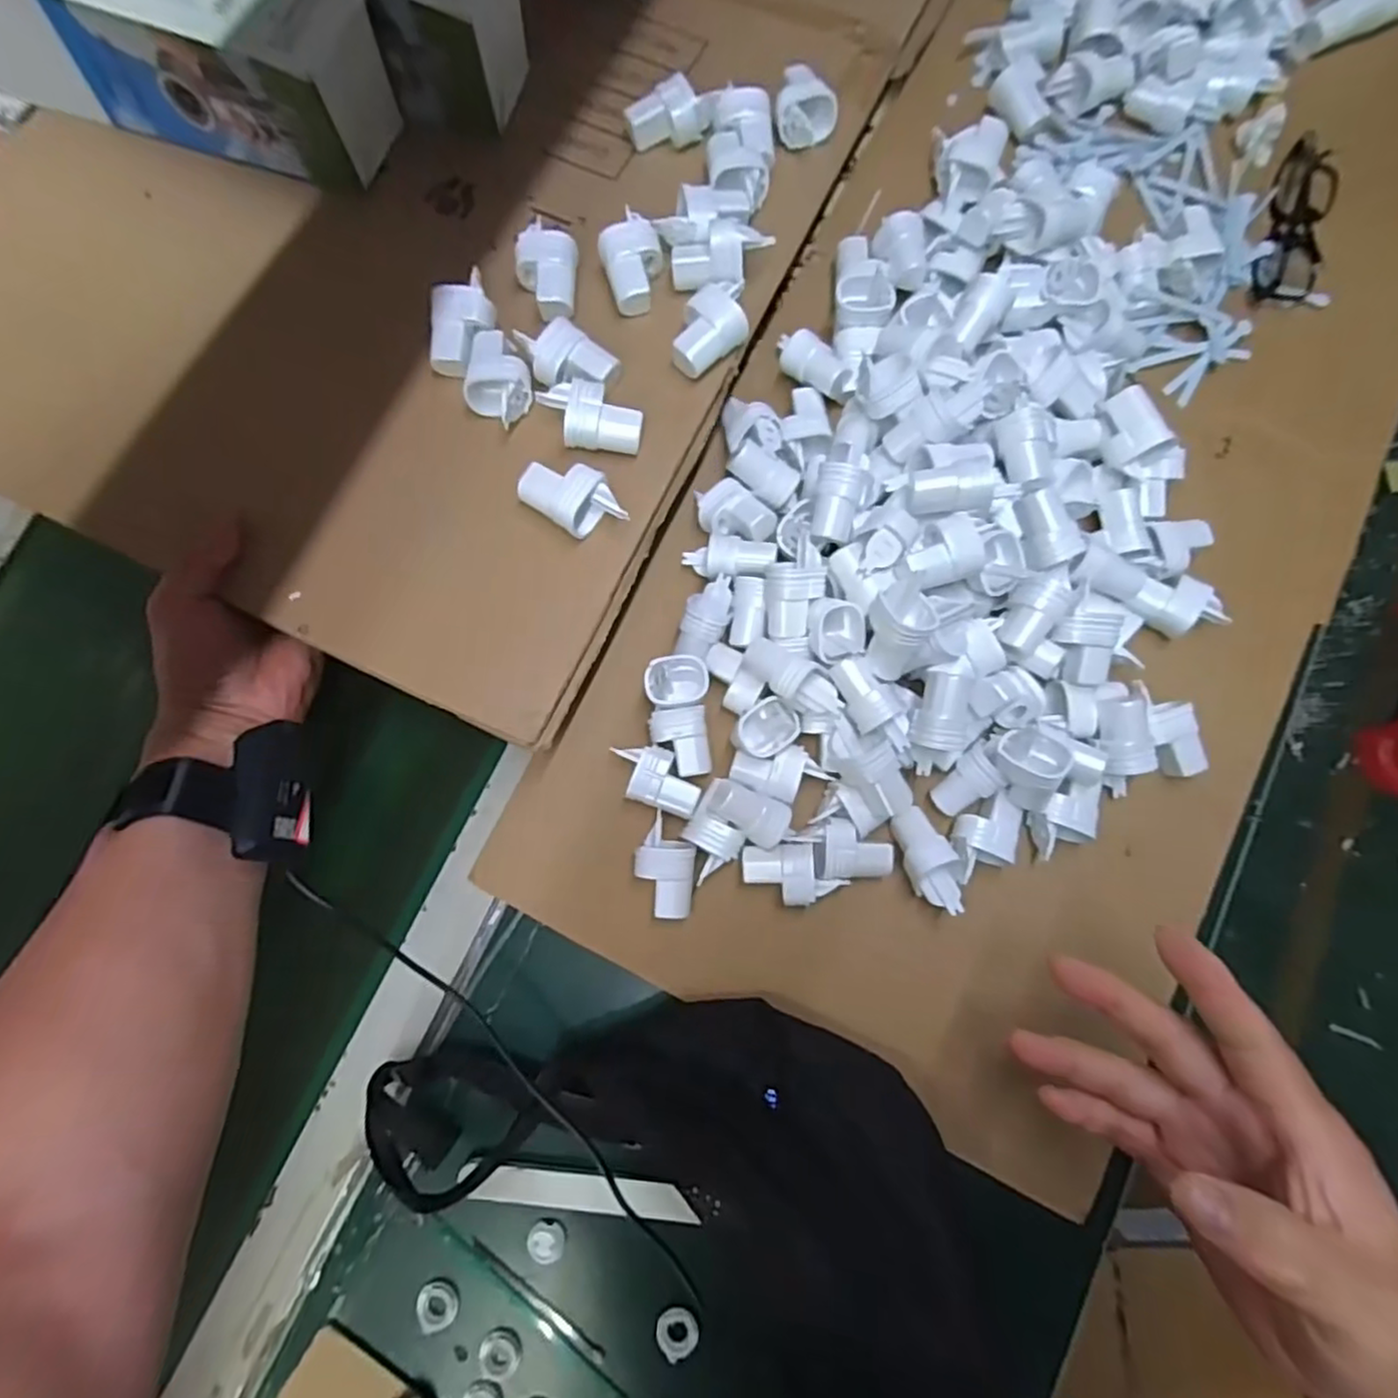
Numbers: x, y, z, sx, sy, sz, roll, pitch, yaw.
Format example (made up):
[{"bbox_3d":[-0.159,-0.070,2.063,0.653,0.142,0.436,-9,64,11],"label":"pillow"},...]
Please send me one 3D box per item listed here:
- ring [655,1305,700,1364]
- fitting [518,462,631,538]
[{"bbox_3d":[-0.013,0.361,0.390,0.024,0.005,0.024,-1,78,3],"label":"ring"},{"bbox_3d":[-0.070,-0.112,0.390,0.057,0.028,0.036,37,82,10],"label":"fitting"}]

